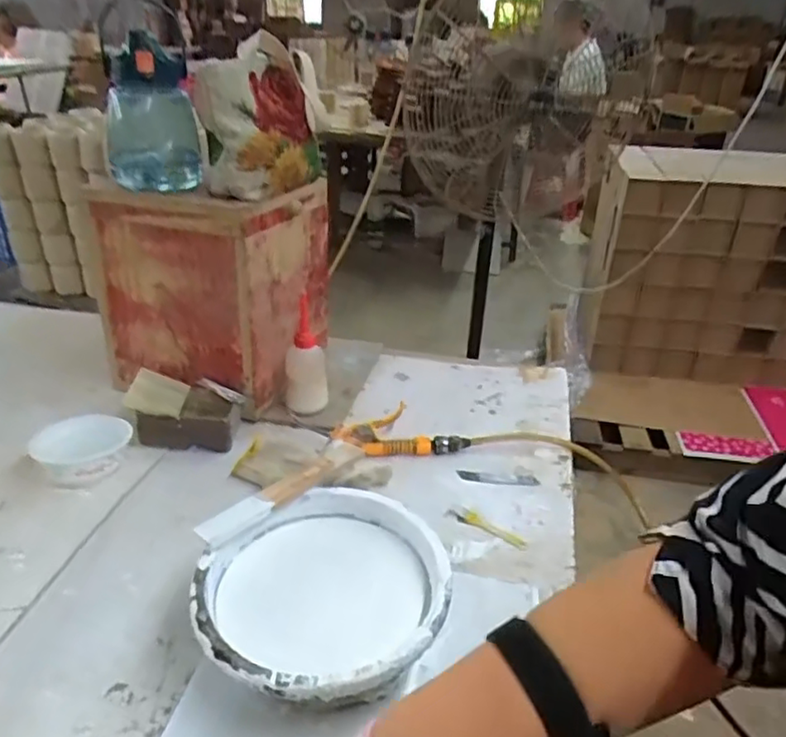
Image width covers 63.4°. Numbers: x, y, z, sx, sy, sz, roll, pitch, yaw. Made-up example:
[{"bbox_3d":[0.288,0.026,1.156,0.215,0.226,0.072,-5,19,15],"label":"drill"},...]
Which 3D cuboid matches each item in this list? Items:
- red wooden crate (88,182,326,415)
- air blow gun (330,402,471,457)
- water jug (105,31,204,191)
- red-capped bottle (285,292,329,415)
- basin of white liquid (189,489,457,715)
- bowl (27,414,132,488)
[{"bbox_3d":[-0.263,-0.133,0.969,0.269,0.304,0.249,9,30,13],"label":"red wooden crate"},{"bbox_3d":[0.009,0.090,0.893,0.187,0.029,0.097,-2,31,-5],"label":"air blow gun"},{"bbox_3d":[-0.321,-0.333,0.846,0.122,0.174,0.106,-9,31,-18],"label":"water jug"},{"bbox_3d":[-0.128,-0.014,0.921,0.061,0.143,0.049,-16,34,-26],"label":"red-capped bottle"},{"bbox_3d":[-0.057,0.217,0.582,0.223,0.081,0.207,0,30,0],"label":"basin of white liquid"},{"bbox_3d":[-0.385,0.101,0.797,0.110,0.056,0.107,0,30,0],"label":"bowl"}]

